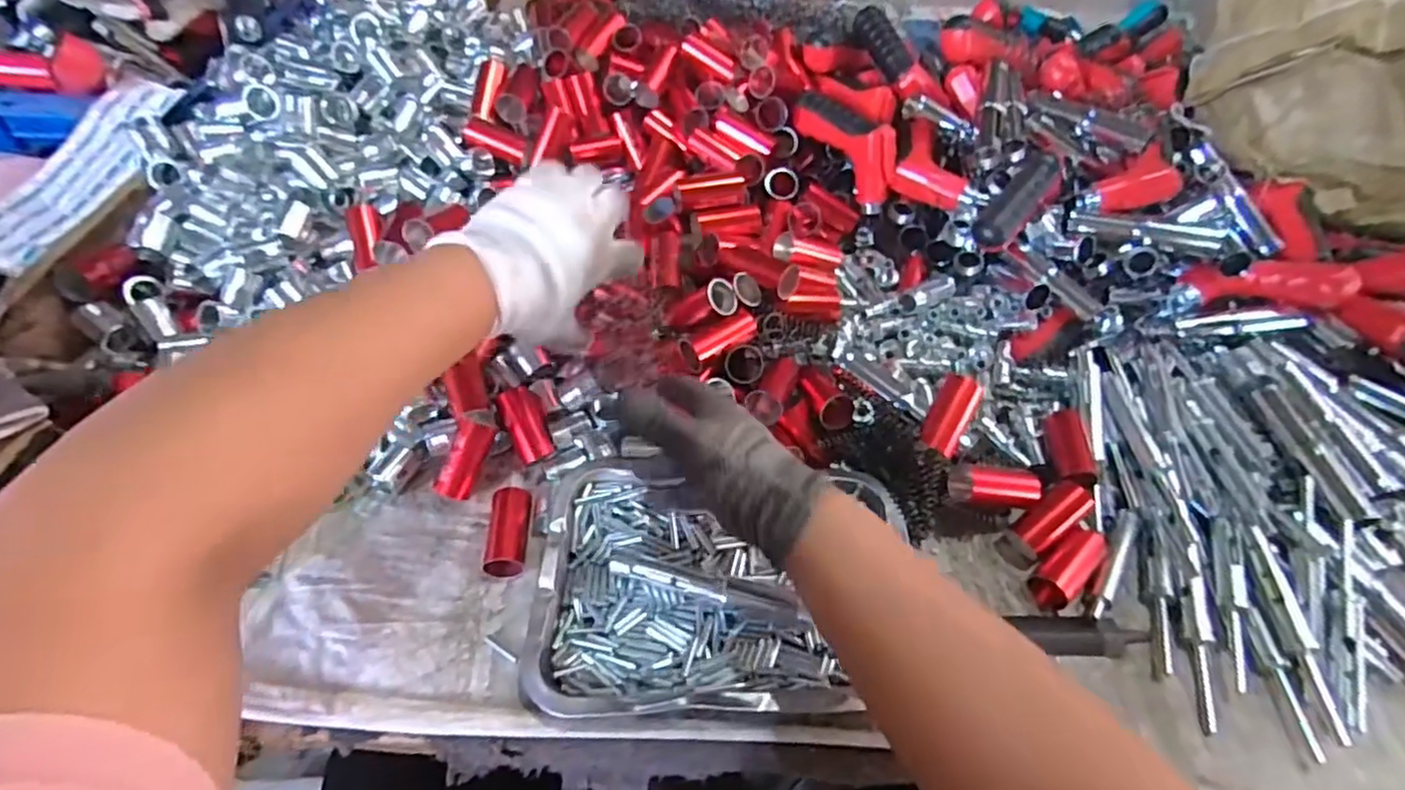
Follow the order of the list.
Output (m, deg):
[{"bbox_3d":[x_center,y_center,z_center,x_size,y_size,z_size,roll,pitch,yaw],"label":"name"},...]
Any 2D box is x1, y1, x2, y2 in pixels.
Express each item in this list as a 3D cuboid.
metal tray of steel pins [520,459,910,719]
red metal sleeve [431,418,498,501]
[{"bbox_3d":[0.014,0.127,0.460,0.247,0.028,0.176,1,50,-1],"label":"metal tray of steel pins"},{"bbox_3d":[-0.184,0.051,0.512,0.024,0.021,0.059,20,84,14],"label":"red metal sleeve"}]

